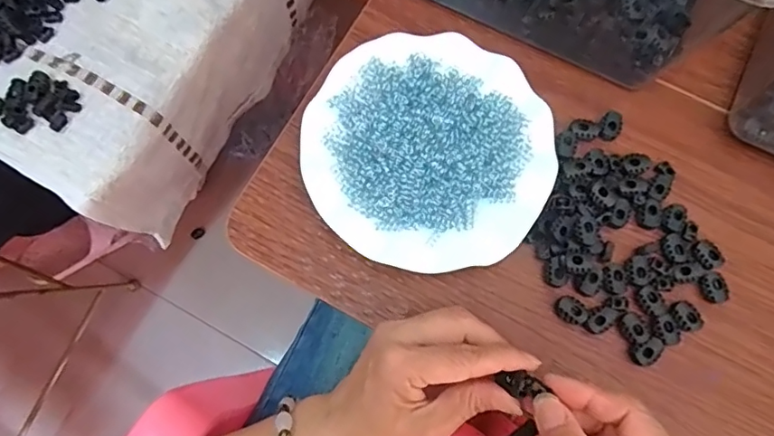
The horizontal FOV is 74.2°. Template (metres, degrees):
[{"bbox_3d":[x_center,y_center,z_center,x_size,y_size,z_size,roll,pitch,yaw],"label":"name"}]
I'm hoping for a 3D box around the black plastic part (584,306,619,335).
[{"bbox_3d":[0.155,0.073,0.367,0.024,0.006,0.015,-35,79,-8],"label":"black plastic part"}]

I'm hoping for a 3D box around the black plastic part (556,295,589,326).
[{"bbox_3d":[0.133,0.066,0.368,0.022,0.009,0.017,31,78,7],"label":"black plastic part"}]

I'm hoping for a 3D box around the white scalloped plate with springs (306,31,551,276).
[{"bbox_3d":[0.031,-0.050,0.389,0.177,0.029,0.178,0,76,0],"label":"white scalloped plate with springs"}]

